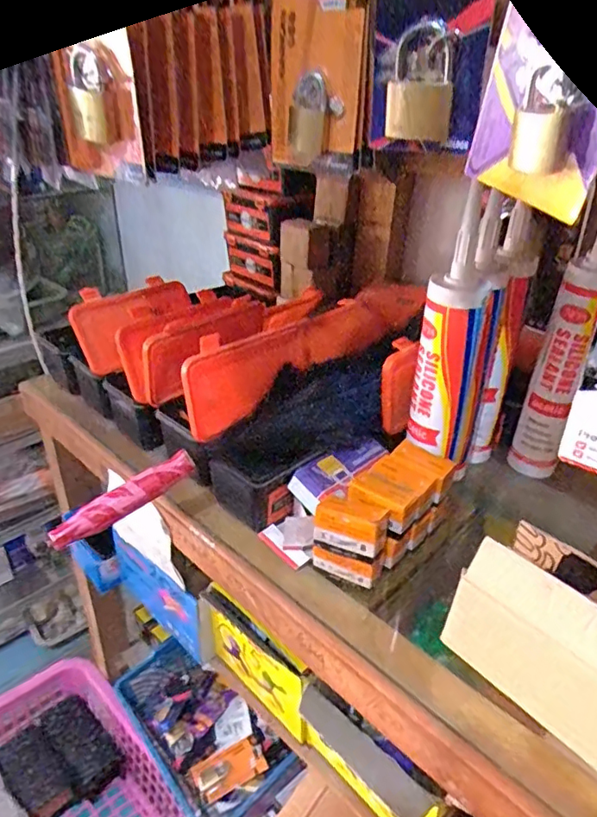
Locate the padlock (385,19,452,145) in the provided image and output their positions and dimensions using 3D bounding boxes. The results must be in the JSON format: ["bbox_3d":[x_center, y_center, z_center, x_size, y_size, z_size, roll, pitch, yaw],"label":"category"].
[{"bbox_3d":[0.065,-0.173,0.300,0.034,0.054,0.011,24,38,33],"label":"padlock"}]

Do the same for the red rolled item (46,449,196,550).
[{"bbox_3d":[-0.139,0.074,0.449,0.121,0.027,0.016,-31,41,-19],"label":"red rolled item"}]

